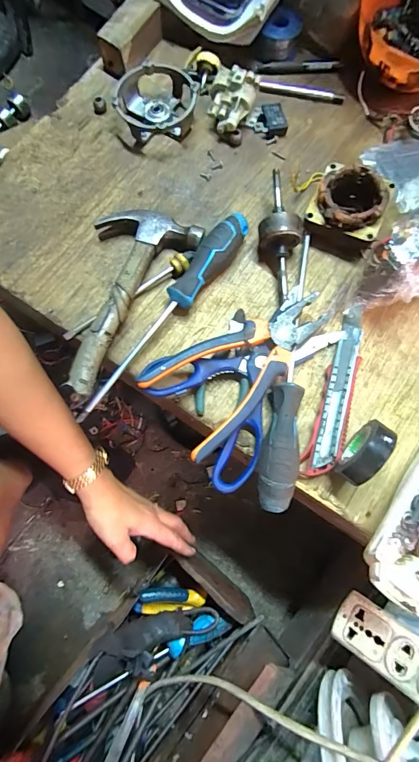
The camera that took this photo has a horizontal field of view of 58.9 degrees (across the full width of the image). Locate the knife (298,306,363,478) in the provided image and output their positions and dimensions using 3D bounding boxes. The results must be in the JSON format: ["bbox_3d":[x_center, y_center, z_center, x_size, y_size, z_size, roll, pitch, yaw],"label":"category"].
[{"bbox_3d":[0.123,0.008,0.352,0.026,0.024,0.171,19,77,5],"label":"knife"}]

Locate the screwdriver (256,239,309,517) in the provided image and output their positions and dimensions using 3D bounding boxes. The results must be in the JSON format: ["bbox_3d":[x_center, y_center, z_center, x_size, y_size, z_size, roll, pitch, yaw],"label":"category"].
[{"bbox_3d":[0.077,-0.019,0.351,0.030,0.038,0.271,11,77,3],"label":"screwdriver"}]

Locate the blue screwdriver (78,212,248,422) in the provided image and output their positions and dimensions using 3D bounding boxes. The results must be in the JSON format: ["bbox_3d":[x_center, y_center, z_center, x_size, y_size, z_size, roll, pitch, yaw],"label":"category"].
[{"bbox_3d":[-0.044,-0.065,0.367,0.029,0.033,0.252,35,79,8],"label":"blue screwdriver"}]

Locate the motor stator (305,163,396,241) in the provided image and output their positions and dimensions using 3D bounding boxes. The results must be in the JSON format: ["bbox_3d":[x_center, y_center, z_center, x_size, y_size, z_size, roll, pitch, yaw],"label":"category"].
[{"bbox_3d":[0.144,-0.183,0.389,0.073,0.045,0.071,22,78,6],"label":"motor stator"}]

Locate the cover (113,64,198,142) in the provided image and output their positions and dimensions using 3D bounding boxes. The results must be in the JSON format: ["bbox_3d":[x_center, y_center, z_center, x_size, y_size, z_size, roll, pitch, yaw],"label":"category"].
[{"bbox_3d":[-0.061,-0.320,0.432,0.091,0.035,0.091,-9,77,-2],"label":"cover"}]

